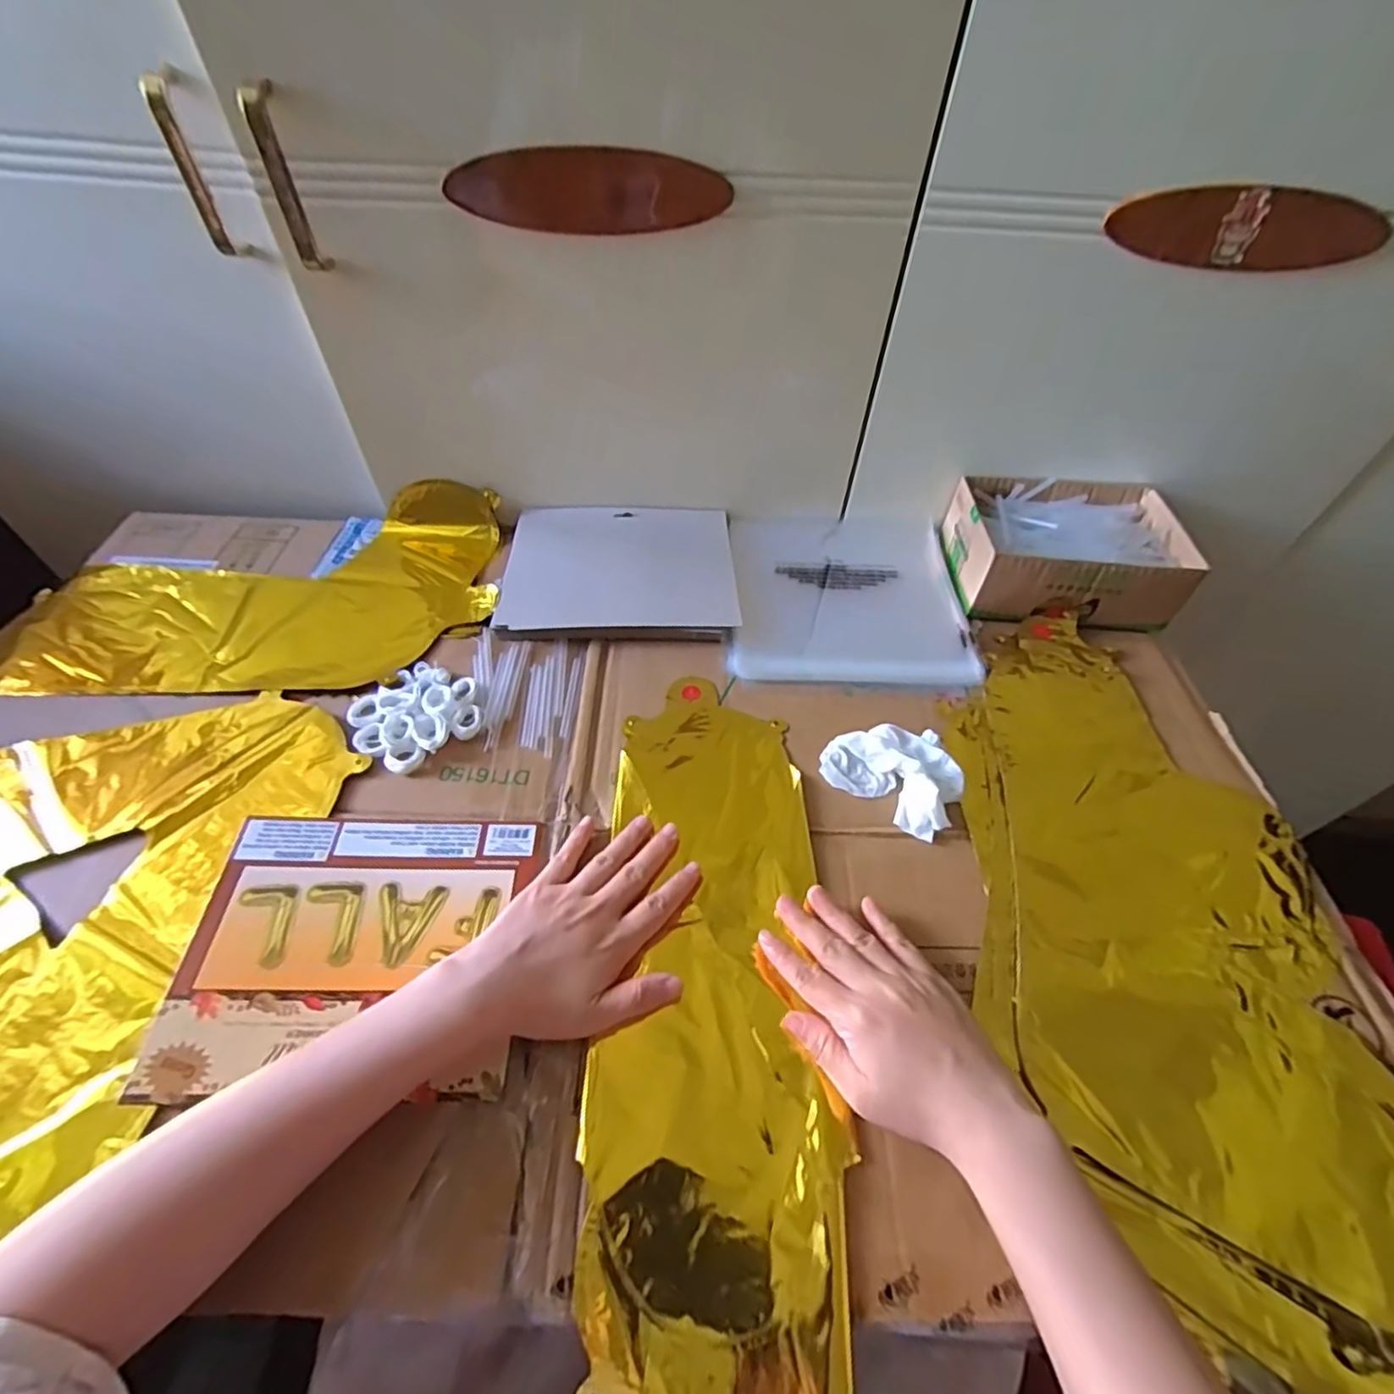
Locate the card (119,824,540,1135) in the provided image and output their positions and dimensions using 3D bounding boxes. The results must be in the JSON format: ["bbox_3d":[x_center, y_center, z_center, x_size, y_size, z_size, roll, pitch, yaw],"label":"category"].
[{"bbox_3d":[-0.200,0.146,0.389,0.189,0.005,0.156,2,53,-4],"label":"card"}]

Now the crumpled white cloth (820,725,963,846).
[{"bbox_3d":[0.144,0.047,0.469,0.094,0.024,0.075,29,55,19],"label":"crumpled white cloth"}]

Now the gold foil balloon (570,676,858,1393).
[{"bbox_3d":[0.010,0.166,0.393,0.133,0.014,0.415,3,53,-2],"label":"gold foil balloon"}]

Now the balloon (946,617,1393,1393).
[{"bbox_3d":[0.297,0.136,0.423,0.229,0.020,0.459,8,51,3],"label":"balloon"}]

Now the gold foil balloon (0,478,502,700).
[{"bbox_3d":[-0.377,-0.095,0.569,0.397,0.045,0.237,-2,51,-5],"label":"gold foil balloon"}]

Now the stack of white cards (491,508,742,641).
[{"bbox_3d":[-0.068,-0.115,0.594,0.204,0.017,0.158,0,51,-4],"label":"stack of white cards"}]

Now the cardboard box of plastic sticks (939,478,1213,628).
[{"bbox_3d":[0.334,-0.133,0.597,0.187,0.063,0.135,4,51,0],"label":"cardboard box of plastic sticks"}]

